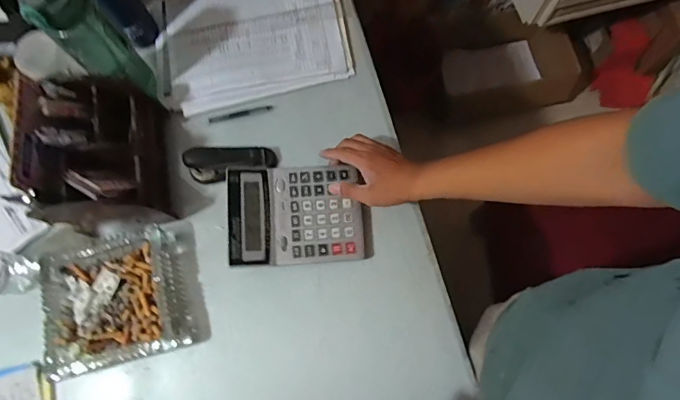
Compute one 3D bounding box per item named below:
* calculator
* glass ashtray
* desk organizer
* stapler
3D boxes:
[{"bbox_3d":[-0.066,0.016,0.624,0.192,0.031,0.148,-4,73,1],"label":"calculator"},{"bbox_3d":[-0.324,0.144,0.612,0.194,0.046,0.176,-18,75,-3],"label":"glass ashtray"},{"bbox_3d":[-0.338,-0.069,0.599,0.136,0.169,0.204,-10,74,-1],"label":"desk organizer"},{"bbox_3d":[-0.170,-0.059,0.657,0.133,0.050,0.044,-6,74,0],"label":"stapler"}]

